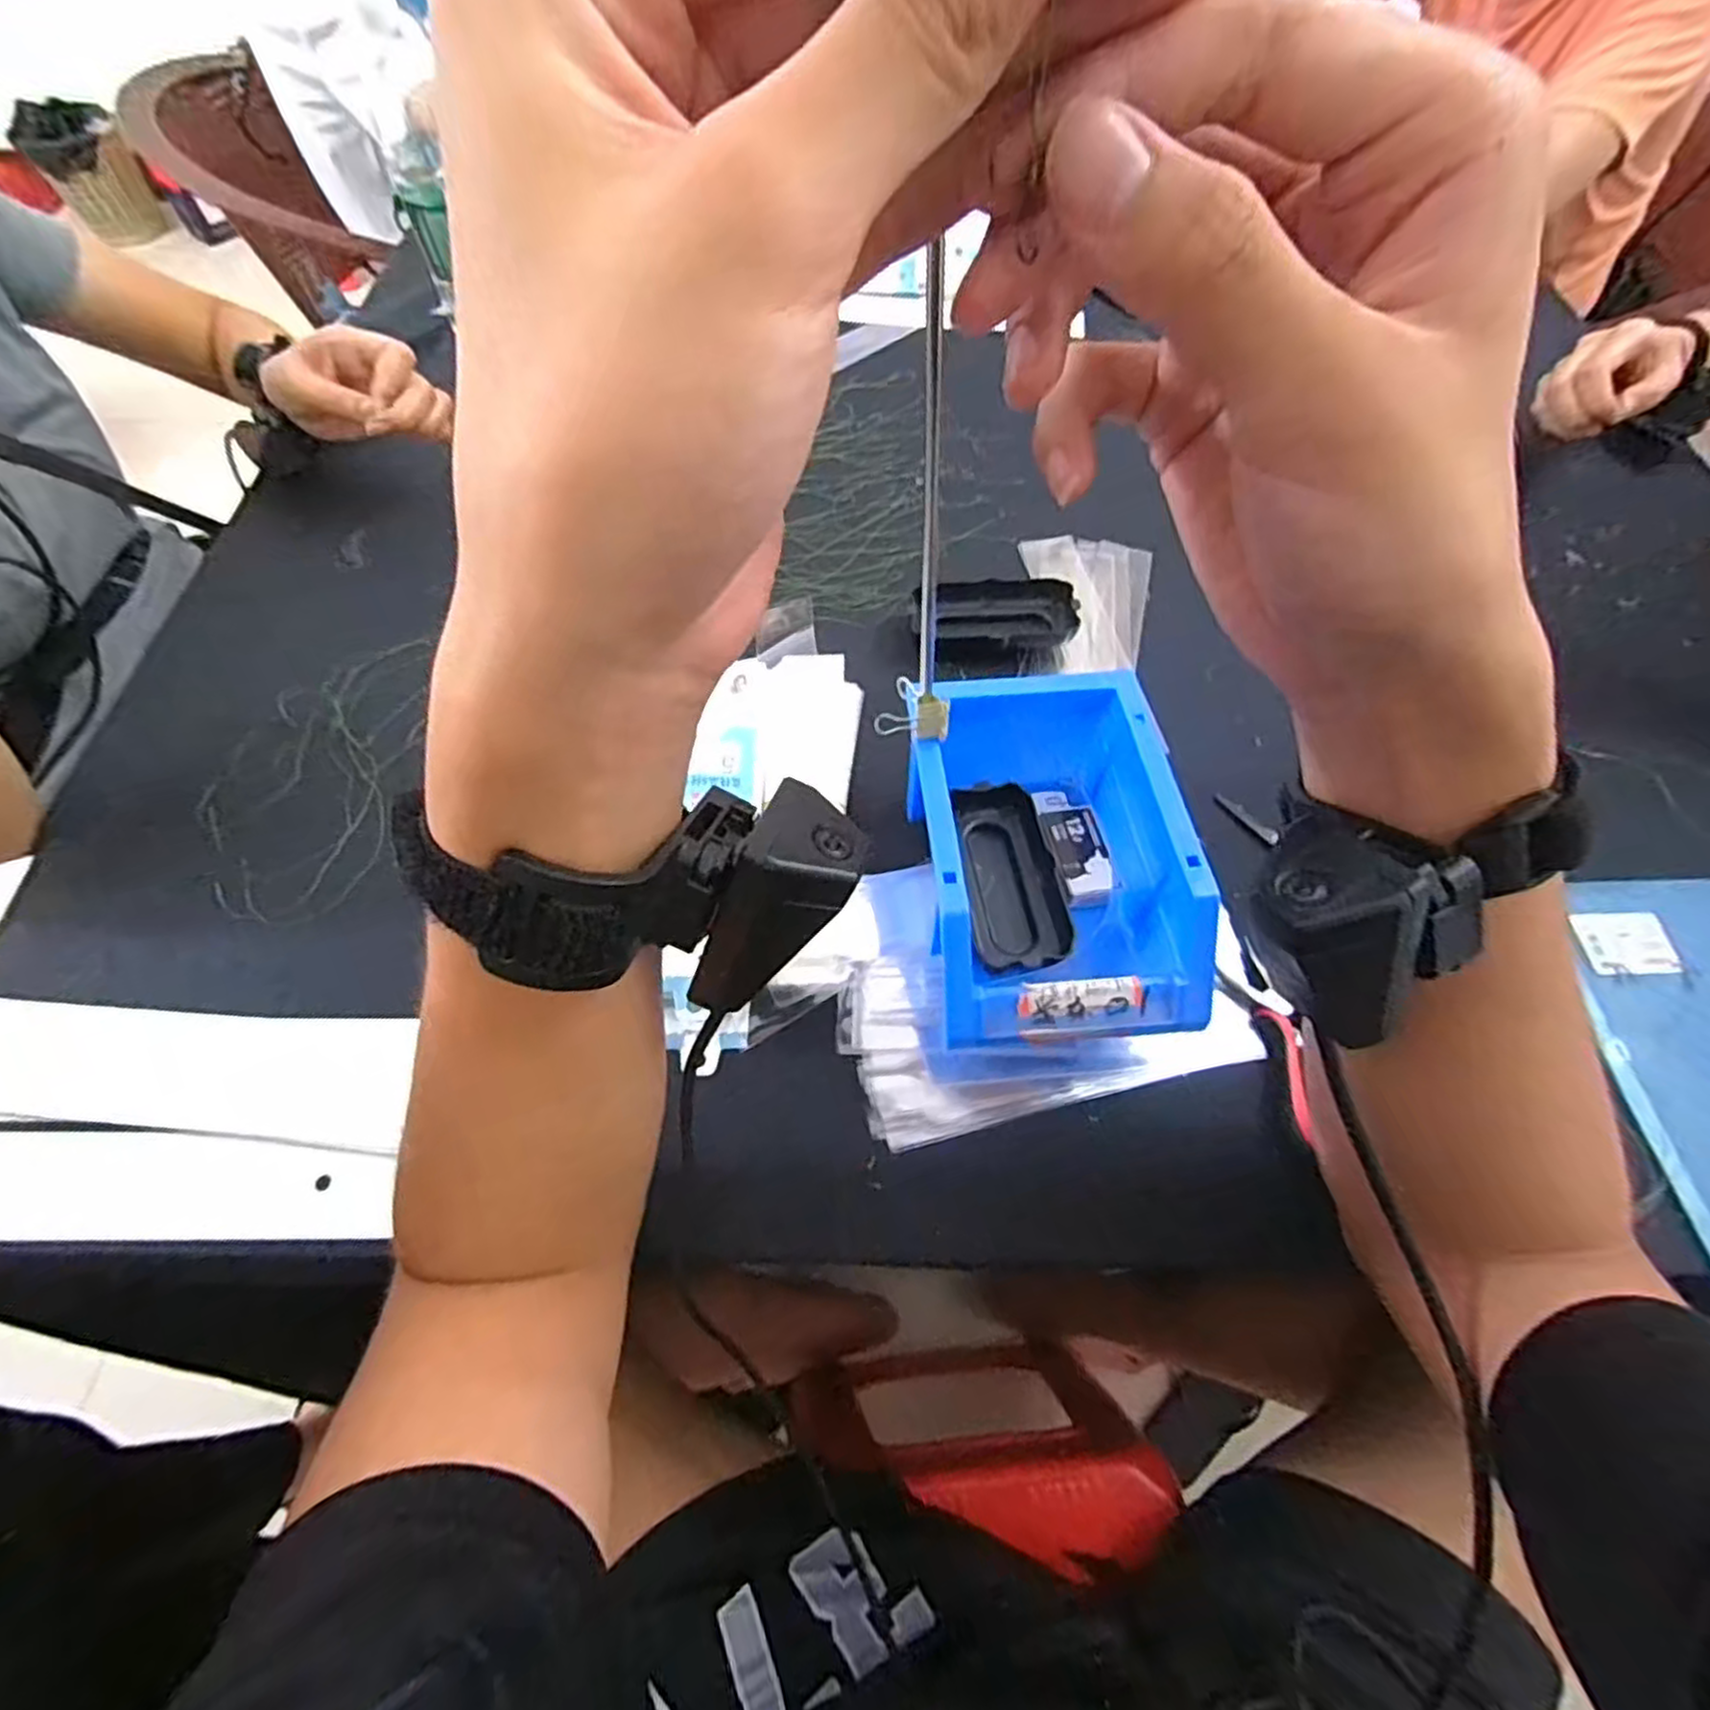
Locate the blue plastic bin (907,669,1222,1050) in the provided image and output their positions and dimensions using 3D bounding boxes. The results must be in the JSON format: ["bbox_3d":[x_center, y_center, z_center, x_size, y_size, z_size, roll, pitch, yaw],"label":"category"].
[{"bbox_3d":[0.096,-0.004,0.396,0.120,0.076,0.195,-3,61,-2],"label":"blue plastic bin"}]

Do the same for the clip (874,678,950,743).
[{"bbox_3d":[0.029,-0.072,0.375,0.036,0.026,0.014,5,61,2],"label":"clip"}]

